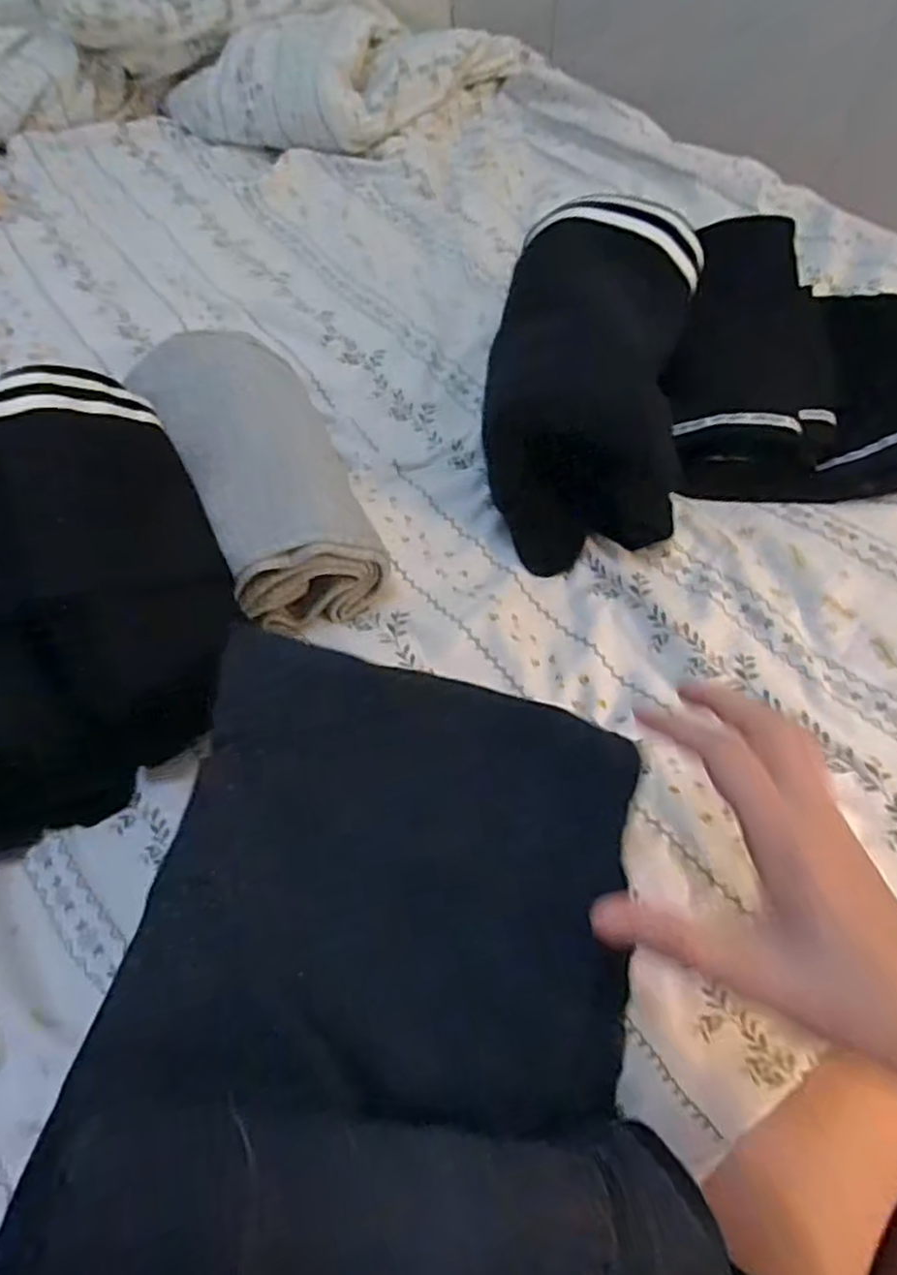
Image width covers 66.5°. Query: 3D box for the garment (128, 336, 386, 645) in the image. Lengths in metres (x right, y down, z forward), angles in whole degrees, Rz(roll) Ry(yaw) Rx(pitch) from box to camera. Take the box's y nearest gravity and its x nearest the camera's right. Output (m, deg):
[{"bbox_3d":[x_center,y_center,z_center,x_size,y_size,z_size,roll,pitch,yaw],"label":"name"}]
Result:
[{"bbox_3d":[-0.143,-0.128,0.516,0.112,0.078,0.253,-23,61,-11],"label":"garment"}]

